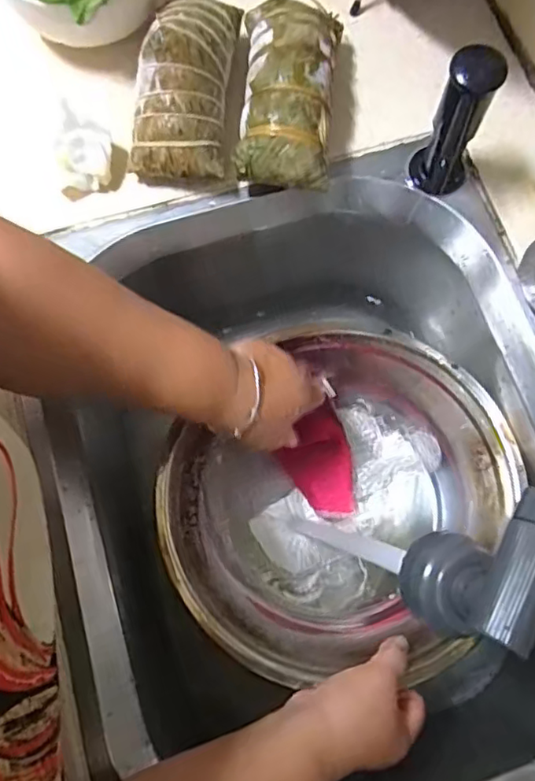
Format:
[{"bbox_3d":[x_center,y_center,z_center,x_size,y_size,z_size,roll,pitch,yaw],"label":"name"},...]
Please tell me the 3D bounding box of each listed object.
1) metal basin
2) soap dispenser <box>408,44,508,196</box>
[{"bbox_3d":[0.050,0.084,0.515,0.253,0.110,0.277,0,77,1],"label":"metal basin"},{"bbox_3d":[0.144,-0.200,0.442,0.042,0.117,0.036,20,76,6],"label":"soap dispenser"}]

